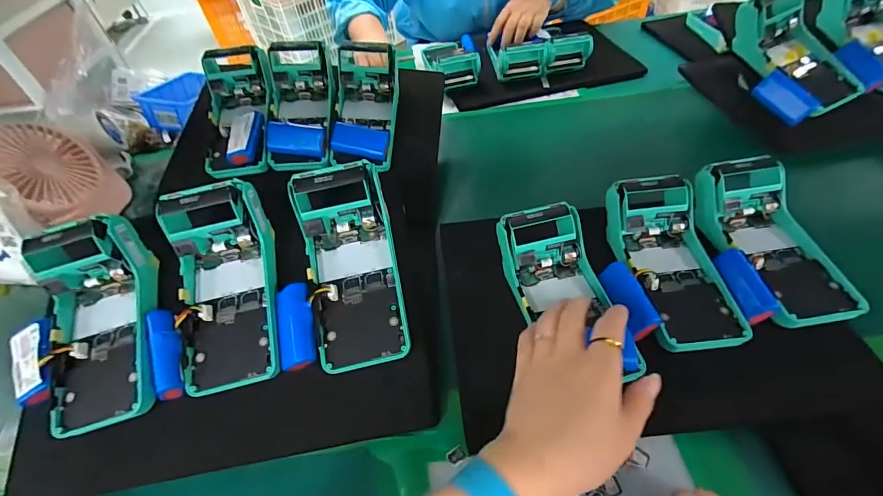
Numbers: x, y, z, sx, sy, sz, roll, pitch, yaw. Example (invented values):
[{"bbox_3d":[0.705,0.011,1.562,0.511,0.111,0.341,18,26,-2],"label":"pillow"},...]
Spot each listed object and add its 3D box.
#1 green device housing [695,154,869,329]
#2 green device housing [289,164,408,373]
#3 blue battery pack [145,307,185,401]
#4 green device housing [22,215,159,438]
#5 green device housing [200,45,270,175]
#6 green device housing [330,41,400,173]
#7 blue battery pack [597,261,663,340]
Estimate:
[{"bbox_3d":[0.322,-0.011,0.399,0.089,0.054,0.180,-12,63,-7],"label":"green device housing"},{"bbox_3d":[-0.078,0.016,0.355,0.077,0.051,0.170,-11,82,-6],"label":"green device housing"},{"bbox_3d":[-0.223,0.084,0.329,0.023,0.020,0.071,-17,72,-12],"label":"blue battery pack"},{"bbox_3d":[-0.288,0.063,0.349,0.084,0.055,0.166,-10,81,-6],"label":"green device housing"},{"bbox_3d":[-0.257,-0.167,0.517,0.084,0.068,0.168,-9,72,-4],"label":"green device housing"},{"bbox_3d":[-0.098,-0.174,0.516,0.079,0.062,0.161,-1,68,3],"label":"green device housing"},{"bbox_3d":[0.168,0.045,0.366,0.028,0.019,0.069,-10,46,-6],"label":"blue battery pack"}]

